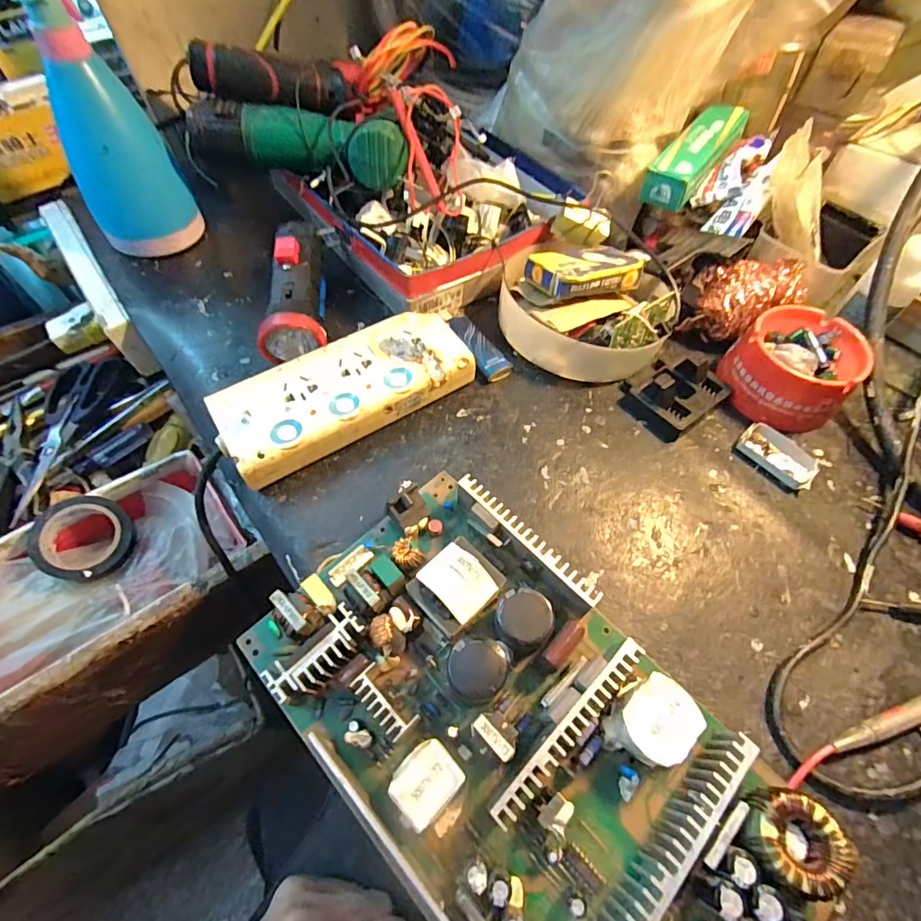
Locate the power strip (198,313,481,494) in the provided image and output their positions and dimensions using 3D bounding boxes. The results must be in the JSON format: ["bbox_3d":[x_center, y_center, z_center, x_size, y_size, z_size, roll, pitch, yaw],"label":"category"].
[{"bbox_3d":[-0.080,-0.048,0.331,0.170,0.035,0.066,-29,64,-17],"label":"power strip"}]

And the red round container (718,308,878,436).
[{"bbox_3d":[0.247,-0.069,0.349,0.087,0.045,0.084,-37,67,-21],"label":"red round container"}]

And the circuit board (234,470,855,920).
[{"bbox_3d":[0.031,0.133,0.225,0.270,0.035,0.150,41,66,20],"label":"circuit board"}]

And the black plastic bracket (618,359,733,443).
[{"bbox_3d":[0.159,-0.055,0.348,0.070,0.025,0.058,-34,65,-20],"label":"black plastic bracket"}]

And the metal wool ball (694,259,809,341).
[{"bbox_3d":[0.224,-0.130,0.372,0.065,0.048,0.062,1,59,-1],"label":"metal wool ball"}]

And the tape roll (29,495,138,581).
[{"bbox_3d":[-0.288,0.059,0.359,0.065,0.016,0.061,6,76,-24],"label":"tape roll"}]

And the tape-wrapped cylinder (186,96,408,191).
[{"bbox_3d":[-0.128,-0.258,0.390,0.171,0.054,0.050,7,59,3],"label":"tape-wrapped cylinder"}]

